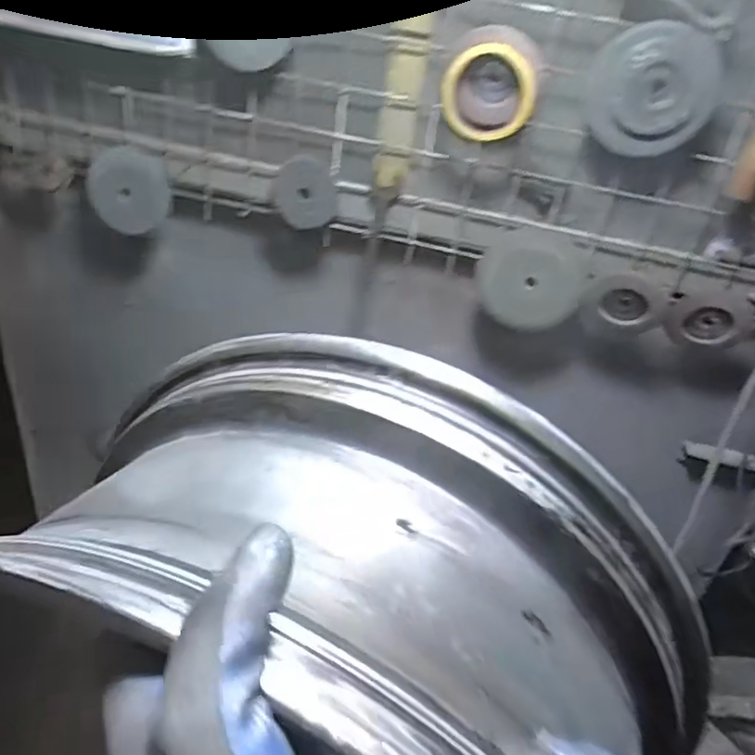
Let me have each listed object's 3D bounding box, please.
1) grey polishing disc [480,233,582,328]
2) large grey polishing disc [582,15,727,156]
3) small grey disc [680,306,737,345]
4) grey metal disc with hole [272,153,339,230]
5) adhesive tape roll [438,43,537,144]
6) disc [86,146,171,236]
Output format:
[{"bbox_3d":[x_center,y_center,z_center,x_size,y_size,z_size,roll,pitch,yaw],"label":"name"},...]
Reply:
[{"bbox_3d":[0.186,-0.117,0.755,0.118,0.111,0.023,18,37,13],"label":"grey polishing disc"},{"bbox_3d":[0.277,-0.288,0.617,0.128,0.119,0.028,8,33,6],"label":"large grey polishing disc"},{"bbox_3d":[0.399,-0.063,0.747,0.055,0.052,0.007,21,38,17],"label":"small grey disc"},{"bbox_3d":[-0.087,-0.224,0.751,0.076,0.079,0.020,8,36,0],"label":"grey metal disc with hole"},{"bbox_3d":[0.117,-0.301,0.653,0.093,0.090,0.037,13,37,8],"label":"adhesive tape roll"},{"bbox_3d":[-0.321,-0.239,0.797,0.102,0.103,0.019,2,22,-8],"label":"disc"}]

